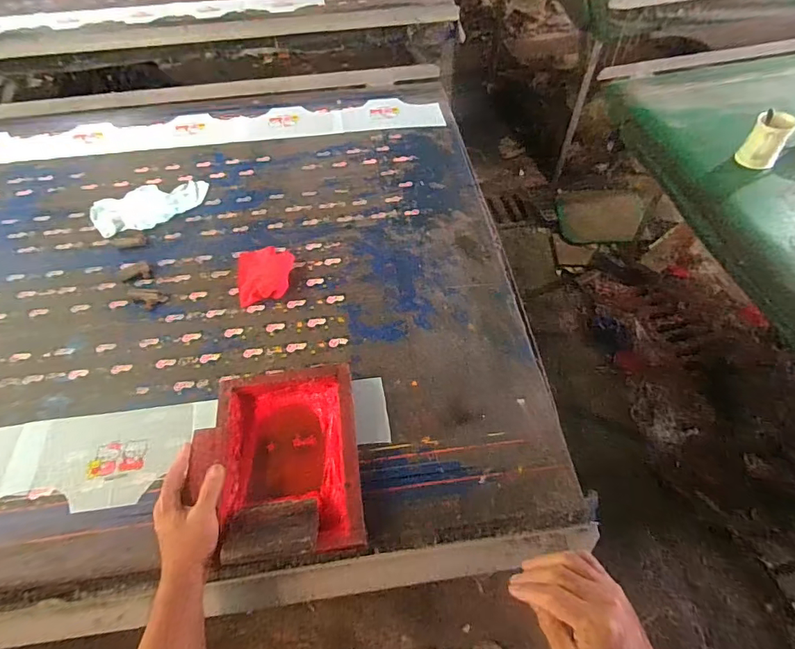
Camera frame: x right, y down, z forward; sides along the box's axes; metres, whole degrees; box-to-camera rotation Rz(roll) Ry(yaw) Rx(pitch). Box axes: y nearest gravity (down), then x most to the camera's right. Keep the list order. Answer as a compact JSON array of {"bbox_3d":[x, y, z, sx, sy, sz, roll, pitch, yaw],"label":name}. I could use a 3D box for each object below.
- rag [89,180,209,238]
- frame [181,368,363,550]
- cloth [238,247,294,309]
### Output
[{"bbox_3d":[-0.566,-0.277,1.026,0.249,0.022,0.141,-29,58,-18],"label":"rag"},{"bbox_3d":[-0.174,0.194,0.666,0.228,0.063,0.263,-6,54,-2],"label":"frame"},{"bbox_3d":[-0.264,-0.106,0.892,0.107,0.025,0.140,-11,55,-6],"label":"cloth"}]

